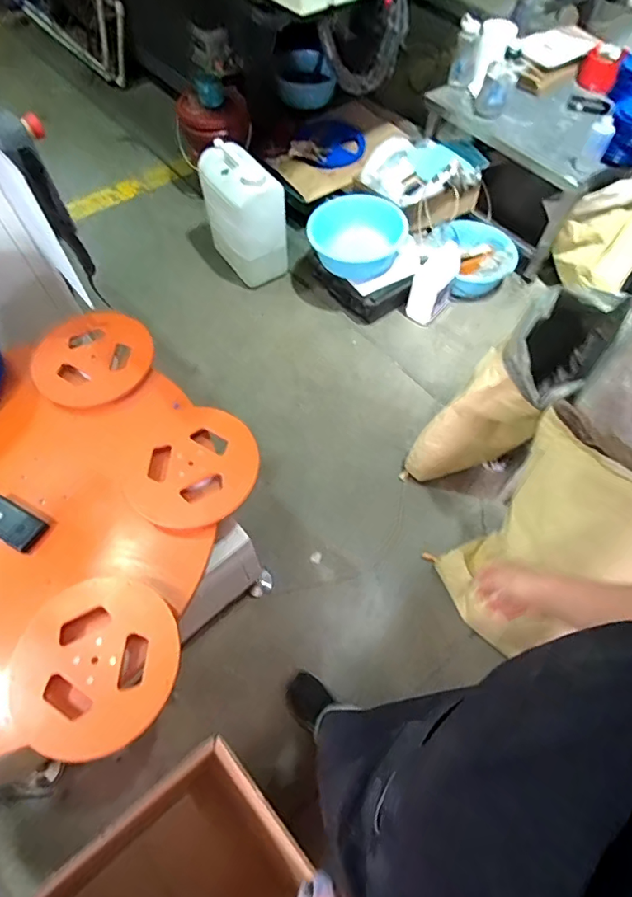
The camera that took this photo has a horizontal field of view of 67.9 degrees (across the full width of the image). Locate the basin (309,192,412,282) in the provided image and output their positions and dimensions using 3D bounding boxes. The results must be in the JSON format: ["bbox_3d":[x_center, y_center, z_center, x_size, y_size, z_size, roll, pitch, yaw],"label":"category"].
[{"bbox_3d":[0.143,-0.801,1.750,0.354,0.146,0.347,1,60,-1],"label":"basin"}]

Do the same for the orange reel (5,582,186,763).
[{"bbox_3d":[-0.379,0.363,0.799,0.282,0.028,0.264,1,60,-1],"label":"orange reel"}]

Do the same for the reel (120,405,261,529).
[{"bbox_3d":[-0.261,0.034,0.980,0.256,0.038,0.263,1,60,-1],"label":"reel"}]

